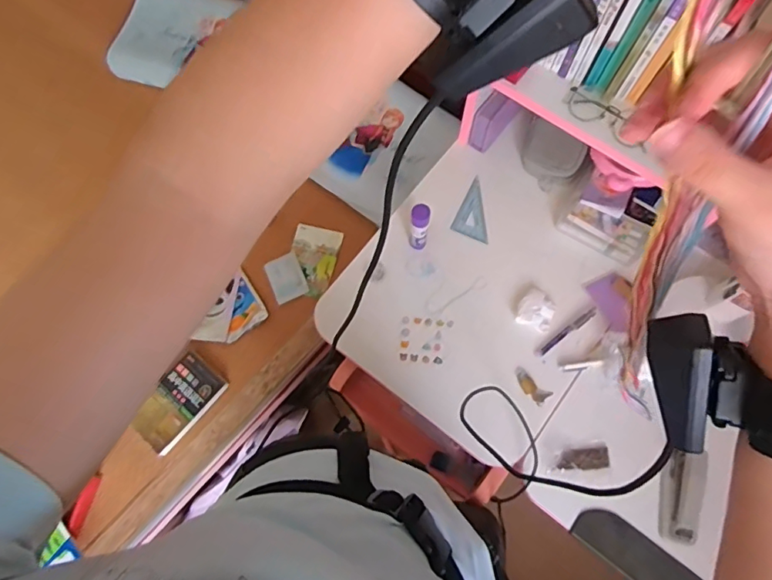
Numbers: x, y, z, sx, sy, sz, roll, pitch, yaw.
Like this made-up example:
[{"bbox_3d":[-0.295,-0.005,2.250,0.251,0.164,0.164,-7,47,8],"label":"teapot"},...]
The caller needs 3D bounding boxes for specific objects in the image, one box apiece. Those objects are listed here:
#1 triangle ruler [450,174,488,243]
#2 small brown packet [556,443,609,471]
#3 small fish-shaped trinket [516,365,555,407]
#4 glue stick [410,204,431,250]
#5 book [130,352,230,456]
[{"bbox_3d":[0.166,-0.141,0.909,0.067,0.004,0.111,25,74,8],"label":"triangle ruler"},{"bbox_3d":[0.297,0.253,0.775,0.080,0.006,0.035,-6,72,-2],"label":"small brown packet"},{"bbox_3d":[0.228,0.152,0.810,0.065,0.004,0.029,40,76,12],"label":"small fish-shaped trinket"},{"bbox_3d":[0.055,-0.098,0.838,0.028,0.117,0.031,5,72,2],"label":"glue stick"},{"bbox_3d":[-0.394,0.210,0.970,0.094,0.029,0.165,38,76,12],"label":"book"}]

